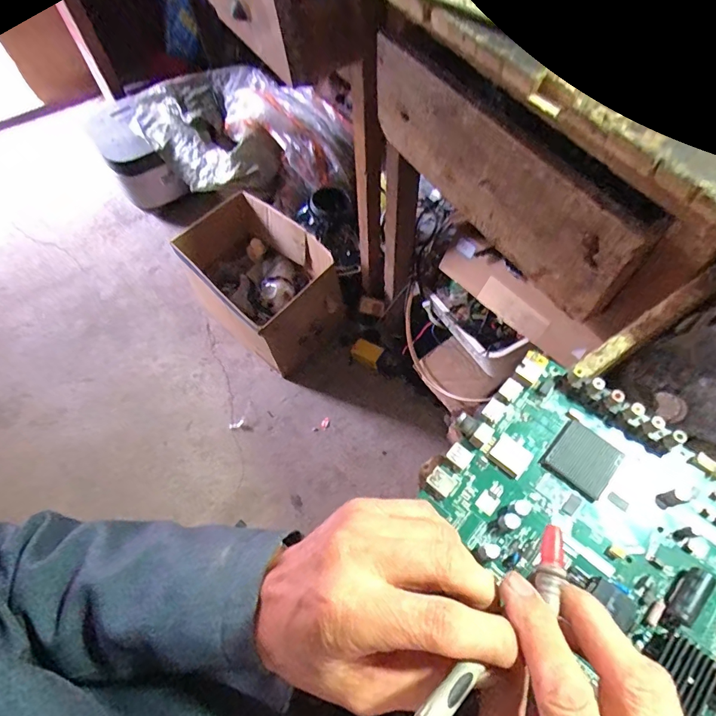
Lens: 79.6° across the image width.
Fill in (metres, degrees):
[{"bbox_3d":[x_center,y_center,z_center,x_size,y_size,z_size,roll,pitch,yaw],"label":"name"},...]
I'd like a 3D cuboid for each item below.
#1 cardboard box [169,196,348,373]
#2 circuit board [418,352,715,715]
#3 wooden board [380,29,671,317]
[{"bbox_3d":[-0.258,-0.212,1.169,0.293,0.229,0.441,-41,70,-16],"label":"cardboard box"},{"bbox_3d":[0.167,0.104,0.263,0.220,0.021,0.146,41,72,19],"label":"circuit board"},{"bbox_3d":[0.136,-0.218,0.490,0.041,0.145,0.410,-34,68,-13],"label":"wooden board"}]

